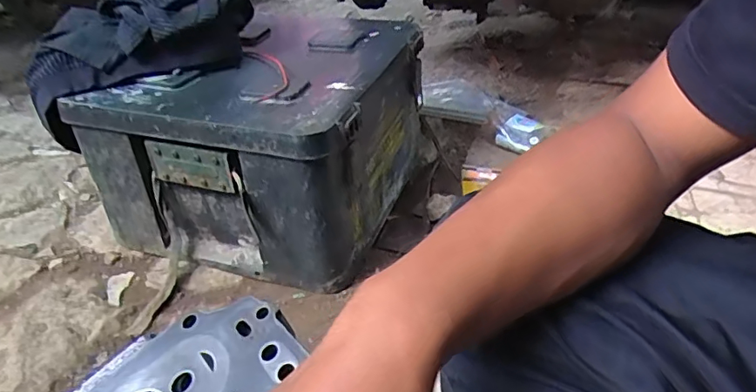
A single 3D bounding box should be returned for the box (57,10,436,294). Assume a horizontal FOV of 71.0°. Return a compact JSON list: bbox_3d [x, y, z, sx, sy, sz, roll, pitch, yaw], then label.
[{"bbox_3d":[-0.134,-0.092,0.768,0.332,0.246,0.403,9,34,18],"label":"box"}]

